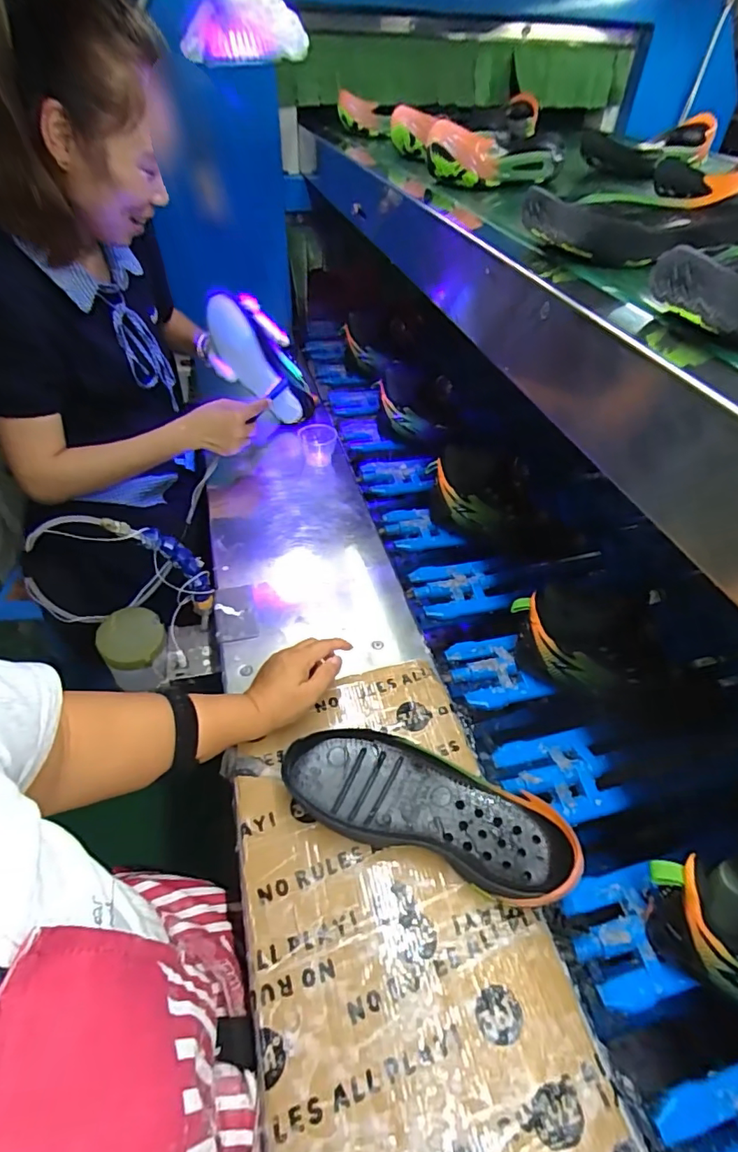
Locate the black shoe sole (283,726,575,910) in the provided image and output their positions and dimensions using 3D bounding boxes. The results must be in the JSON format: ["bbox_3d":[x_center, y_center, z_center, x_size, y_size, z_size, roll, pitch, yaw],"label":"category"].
[{"bbox_3d":[0.049,0.203,0.469,0.249,0.051,0.092,20,47,12],"label":"black shoe sole"}]

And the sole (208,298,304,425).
[{"bbox_3d":[-0.196,-0.351,0.886,0.072,0.219,0.038,-16,36,31],"label":"sole"}]

